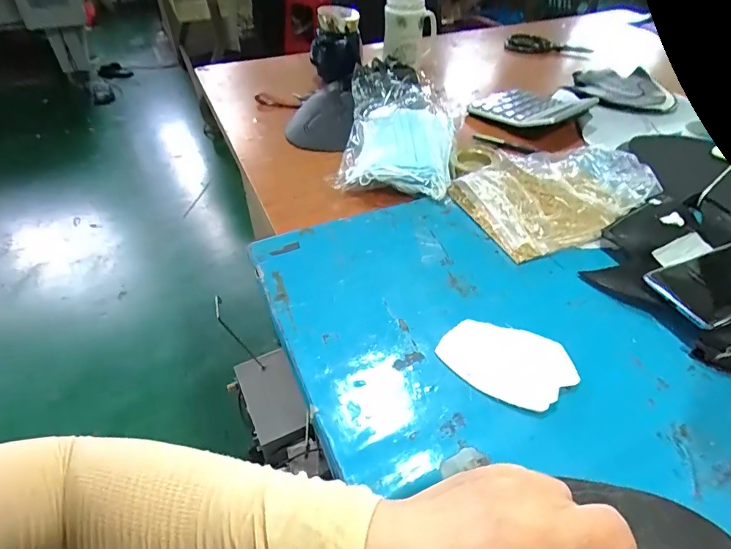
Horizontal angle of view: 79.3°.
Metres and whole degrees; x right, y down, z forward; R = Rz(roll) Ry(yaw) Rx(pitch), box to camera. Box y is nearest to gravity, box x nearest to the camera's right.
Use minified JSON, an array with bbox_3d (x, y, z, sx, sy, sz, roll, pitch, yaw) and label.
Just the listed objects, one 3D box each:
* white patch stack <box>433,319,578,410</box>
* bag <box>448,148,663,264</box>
[{"bbox_3d":[0.118,0.076,0.369,0.109,0.015,0.069,11,44,10],"label":"white patch stack"},{"bbox_3d":[0.240,-0.109,0.544,0.245,0.041,0.172,-15,46,-17],"label":"bag"}]

